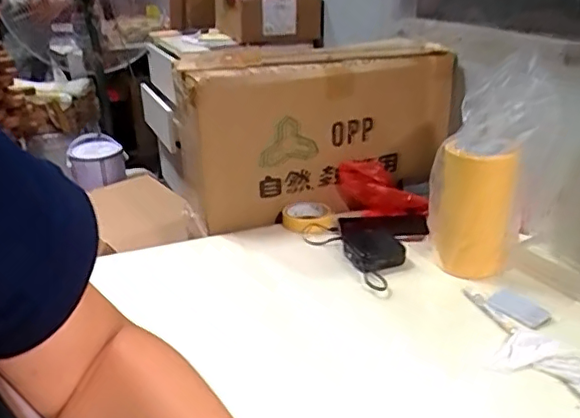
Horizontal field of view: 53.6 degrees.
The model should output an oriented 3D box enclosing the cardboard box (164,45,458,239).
[{"bbox_3d":[0.054,-0.151,1.144,0.509,0.301,0.185,-7,24,-14],"label":"cardboard box"}]

